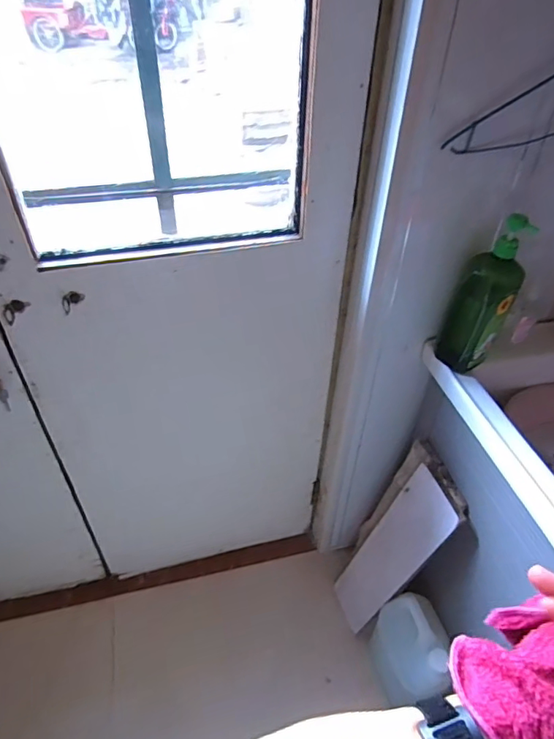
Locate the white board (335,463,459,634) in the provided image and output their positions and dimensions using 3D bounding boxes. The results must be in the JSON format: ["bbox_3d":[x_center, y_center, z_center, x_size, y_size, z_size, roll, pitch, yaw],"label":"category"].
[{"bbox_3d":[0.253,0.431,1.124,0.010,0.537,0.141,-1,43,-25],"label":"white board"}]

